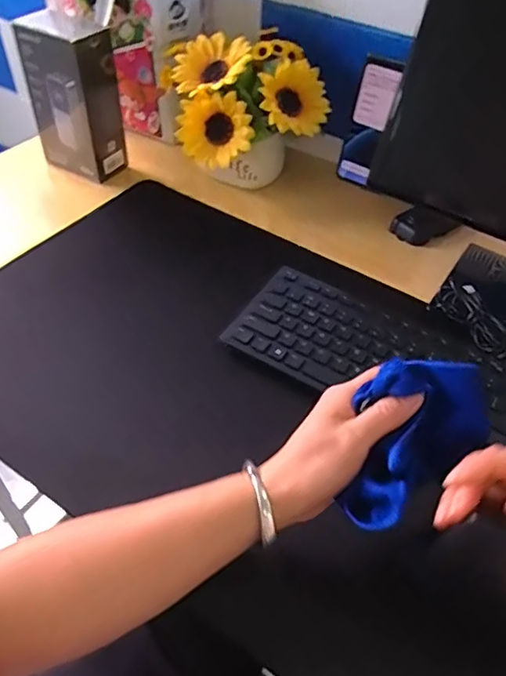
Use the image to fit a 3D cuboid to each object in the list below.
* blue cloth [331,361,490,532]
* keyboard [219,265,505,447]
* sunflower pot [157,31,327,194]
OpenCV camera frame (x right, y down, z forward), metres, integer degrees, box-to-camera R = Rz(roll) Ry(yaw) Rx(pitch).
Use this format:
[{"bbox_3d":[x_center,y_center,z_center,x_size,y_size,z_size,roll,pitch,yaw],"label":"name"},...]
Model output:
[{"bbox_3d":[0.099,0.060,0.357,0.121,0.022,0.074,-37,81,-8],"label":"blue cloth"},{"bbox_3d":[0.188,0.052,0.494,0.435,0.013,0.120,26,52,20],"label":"keyboard"},{"bbox_3d":[-0.009,-0.285,0.696,0.189,0.162,0.146,2,48,0],"label":"sunflower pot"}]

